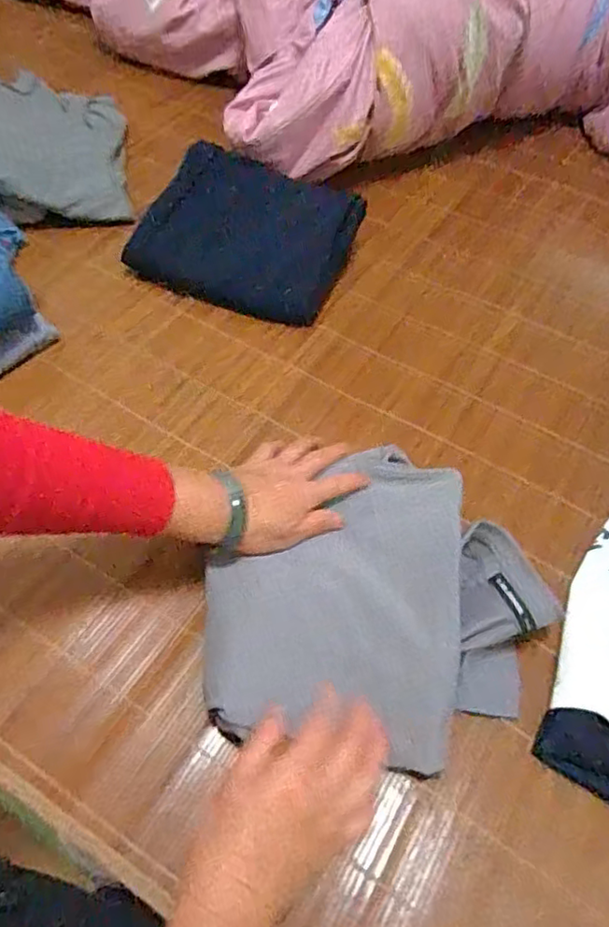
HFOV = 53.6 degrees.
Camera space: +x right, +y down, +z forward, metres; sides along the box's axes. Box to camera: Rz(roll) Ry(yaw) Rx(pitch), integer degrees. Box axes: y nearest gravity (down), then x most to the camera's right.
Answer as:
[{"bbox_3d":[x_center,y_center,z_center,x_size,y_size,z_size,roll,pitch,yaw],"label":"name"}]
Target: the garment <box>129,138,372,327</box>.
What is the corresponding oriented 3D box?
[{"bbox_3d":[-0.067,-0.267,0.705,0.231,0.021,0.181,21,82,2],"label":"garment"}]

